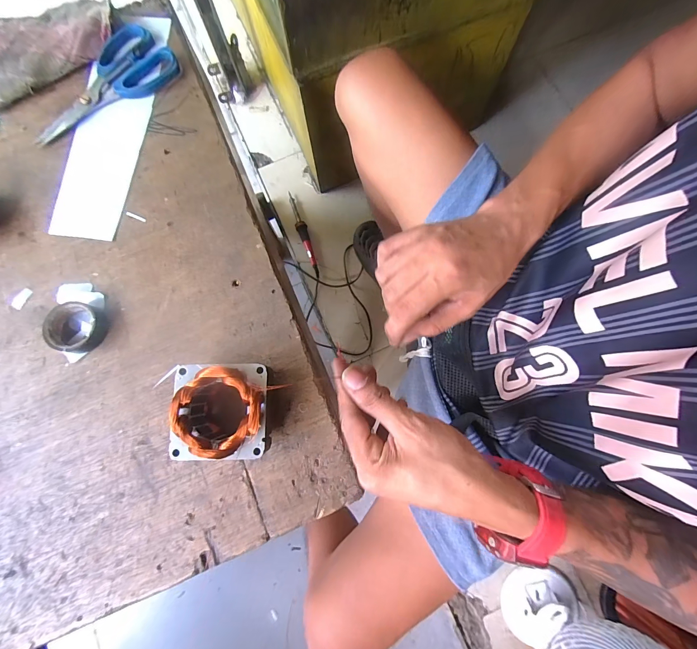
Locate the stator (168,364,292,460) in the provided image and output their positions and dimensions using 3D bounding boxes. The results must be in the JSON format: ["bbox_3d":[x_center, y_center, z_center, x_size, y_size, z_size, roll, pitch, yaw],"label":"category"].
[{"bbox_3d":[-0.100,0.071,0.268,0.077,0.046,0.072,-1,79,1],"label":"stator"}]

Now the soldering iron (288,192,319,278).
[{"bbox_3d":[-0.118,-0.240,0.839,0.026,0.021,0.250,-20,79,-3],"label":"soldering iron"}]

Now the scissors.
[{"bbox_3d":[-0.281,-0.272,0.361,0.171,0.011,0.085,-35,81,-6],"label":"scissors"}]

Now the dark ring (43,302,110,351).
[{"bbox_3d":[-0.257,0.002,0.302,0.046,0.017,0.047,0,79,1],"label":"dark ring"}]

